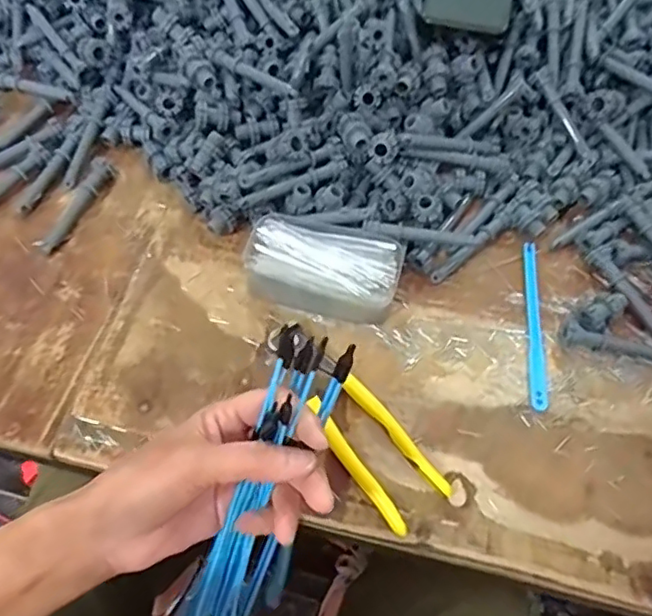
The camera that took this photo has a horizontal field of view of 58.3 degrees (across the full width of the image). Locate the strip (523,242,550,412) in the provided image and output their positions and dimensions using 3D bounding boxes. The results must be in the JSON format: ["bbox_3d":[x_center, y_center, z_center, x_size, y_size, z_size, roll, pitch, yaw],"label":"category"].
[{"bbox_3d":[0.161,0.010,0.453,0.014,0.004,0.140,5,61,1],"label":"strip"}]

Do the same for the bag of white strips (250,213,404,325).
[{"bbox_3d":[-0.003,-0.029,0.455,0.117,0.036,0.074,12,61,5],"label":"bag of white strips"}]

